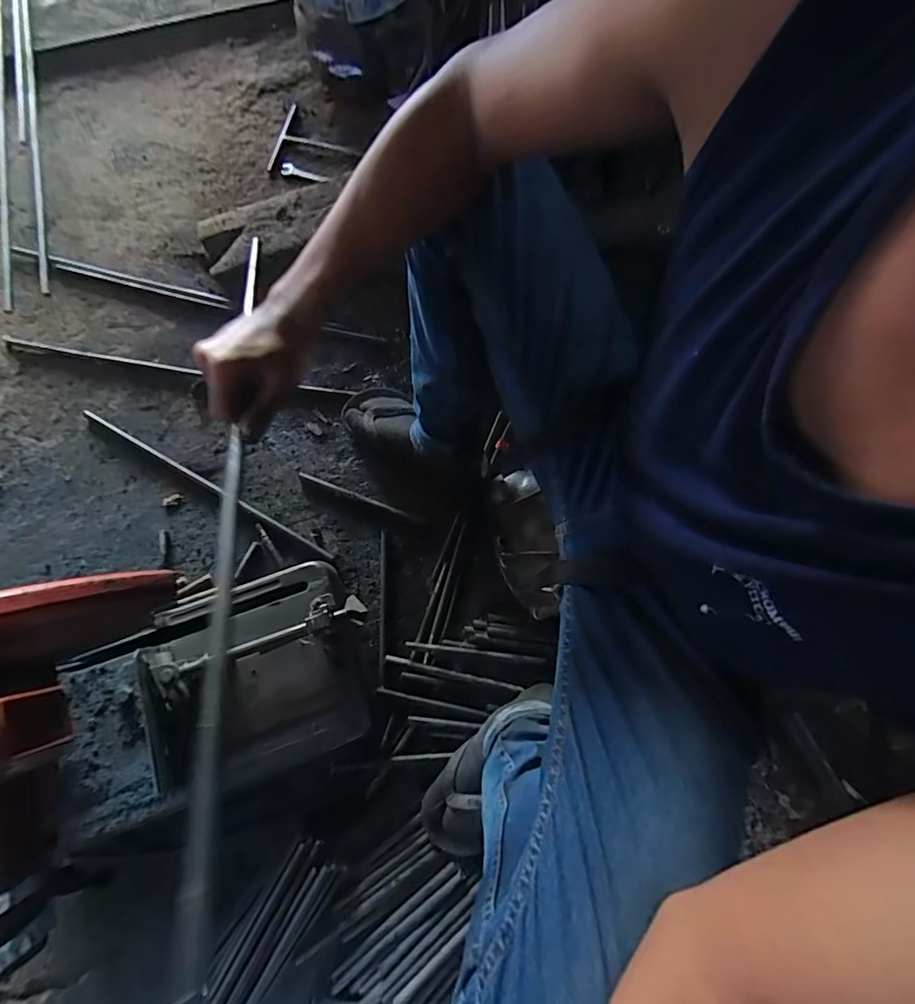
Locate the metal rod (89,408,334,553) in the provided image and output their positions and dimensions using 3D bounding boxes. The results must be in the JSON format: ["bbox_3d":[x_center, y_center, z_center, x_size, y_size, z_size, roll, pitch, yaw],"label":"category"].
[{"bbox_3d":[-0.407,-0.034,0.786,0.471,0.012,0.011,29,76,6],"label":"metal rod"}]

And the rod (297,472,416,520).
[{"bbox_3d":[-0.164,-0.010,0.792,0.204,0.004,0.010,21,75,4],"label":"rod"}]

